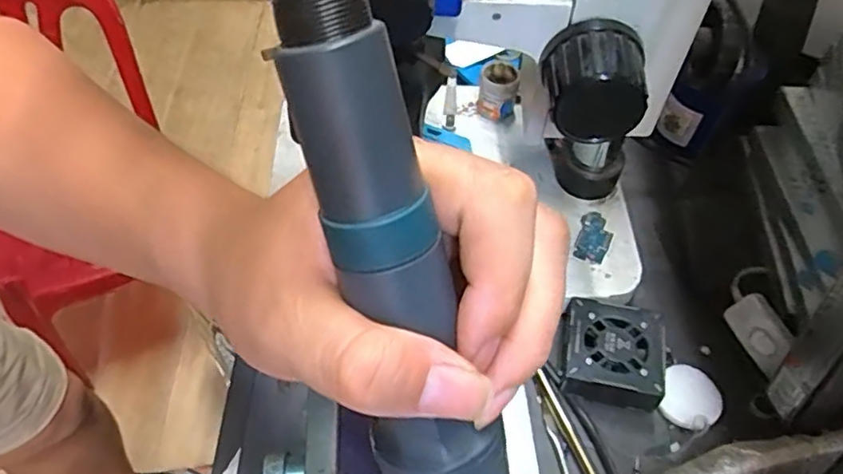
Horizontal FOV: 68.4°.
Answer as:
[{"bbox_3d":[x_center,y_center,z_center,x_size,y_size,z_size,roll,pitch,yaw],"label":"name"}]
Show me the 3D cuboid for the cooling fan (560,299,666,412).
[{"bbox_3d":[0.117,0.072,0.382,0.058,0.028,0.056,13,54,8],"label":"cooling fan"}]

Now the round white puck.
[{"bbox_3d":[0.163,0.096,0.375,0.033,0.008,0.038,20,55,12],"label":"round white puck"}]

